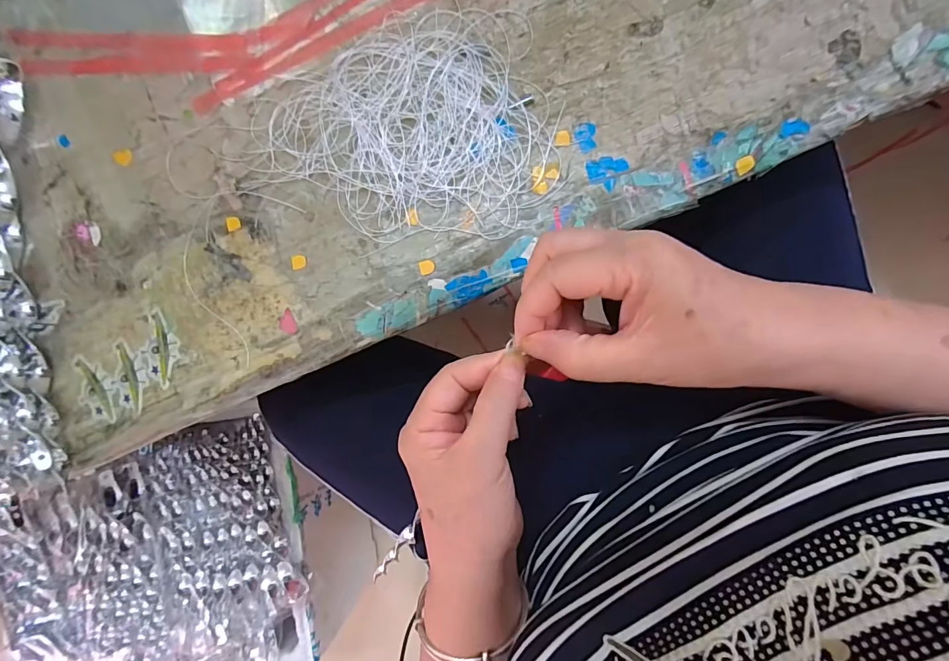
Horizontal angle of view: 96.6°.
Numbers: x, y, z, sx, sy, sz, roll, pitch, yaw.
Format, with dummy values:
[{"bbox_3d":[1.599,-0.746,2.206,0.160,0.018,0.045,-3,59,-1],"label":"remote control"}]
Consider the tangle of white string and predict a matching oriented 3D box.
[{"bbox_3d":[-0.056,-0.150,0.311,0.224,0.007,0.159,-1,89,9],"label":"tangle of white string"}]

